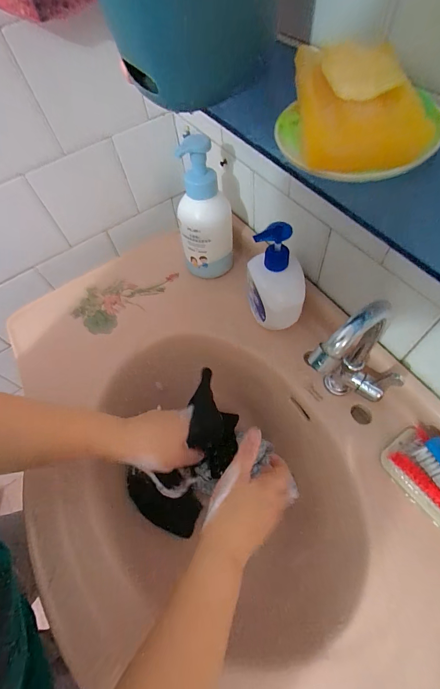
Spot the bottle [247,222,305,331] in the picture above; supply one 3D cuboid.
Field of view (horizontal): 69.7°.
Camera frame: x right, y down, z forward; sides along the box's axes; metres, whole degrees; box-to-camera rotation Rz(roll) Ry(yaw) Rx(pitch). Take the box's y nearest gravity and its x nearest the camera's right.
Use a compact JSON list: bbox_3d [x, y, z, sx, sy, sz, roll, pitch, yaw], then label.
[{"bbox_3d":[0.073,-0.087,0.431,0.080,0.164,0.084,3,62,7],"label":"bottle"}]

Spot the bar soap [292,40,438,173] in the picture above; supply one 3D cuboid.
[{"bbox_3d":[0.080,-0.141,0.188,0.063,0.034,0.078,-8,61,1],"label":"bar soap"}]

